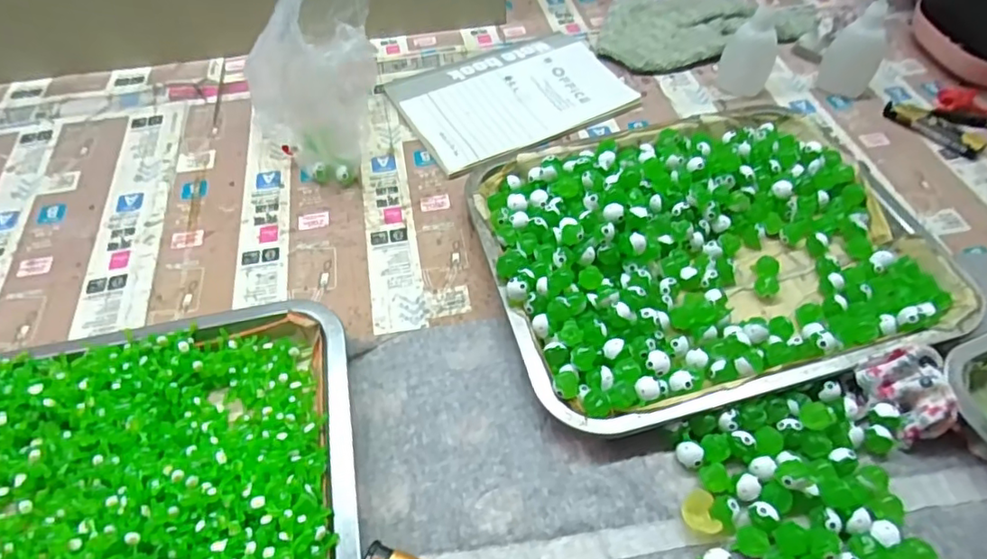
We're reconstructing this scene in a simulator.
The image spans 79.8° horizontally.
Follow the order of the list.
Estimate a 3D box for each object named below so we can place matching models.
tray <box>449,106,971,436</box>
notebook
[{"bbox_3d":[0.143,-0.032,0.421,0.291,0.033,0.241,-14,53,-8],"label":"tray"},{"bbox_3d":[0.020,-0.174,0.545,0.203,0.011,0.146,-23,55,-15],"label":"notebook"}]

